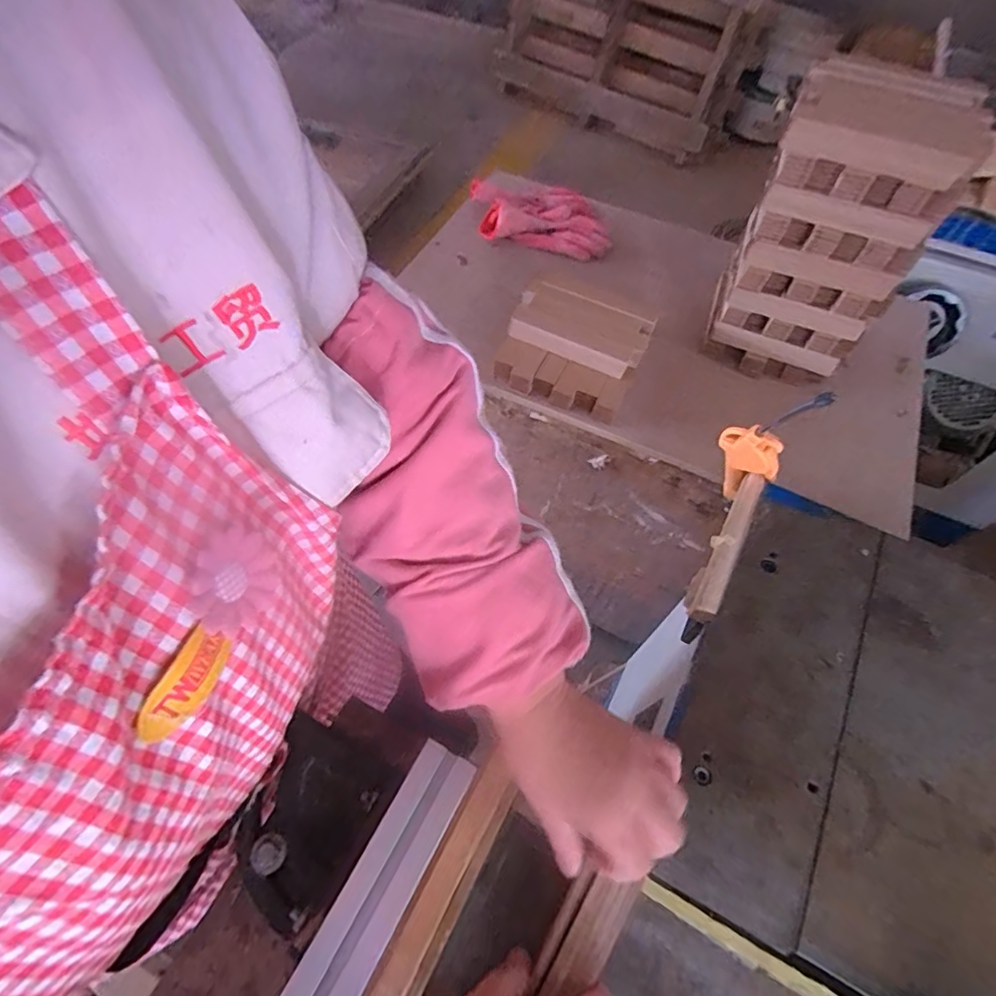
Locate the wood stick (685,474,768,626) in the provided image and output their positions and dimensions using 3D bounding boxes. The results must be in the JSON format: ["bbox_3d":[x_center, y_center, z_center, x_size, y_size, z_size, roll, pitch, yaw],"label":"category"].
[{"bbox_3d":[0.220,0.045,0.529,0.021,0.029,0.168,27,62,13],"label":"wood stick"}]

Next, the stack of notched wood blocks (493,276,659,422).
[{"bbox_3d":[0.101,-0.196,0.723,0.175,0.069,0.166,20,60,10],"label":"stack of notched wood blocks"}]

